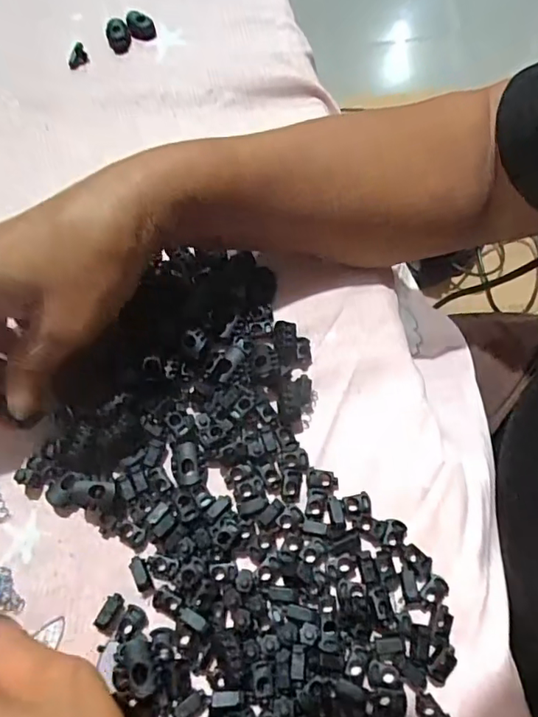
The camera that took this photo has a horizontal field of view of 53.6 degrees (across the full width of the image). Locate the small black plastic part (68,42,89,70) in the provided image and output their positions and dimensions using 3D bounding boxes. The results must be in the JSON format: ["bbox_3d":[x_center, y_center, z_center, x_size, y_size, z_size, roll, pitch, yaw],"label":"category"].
[{"bbox_3d":[-0.142,-0.224,0.391,0.015,0.007,0.015,-21,67,-8],"label":"small black plastic part"}]

